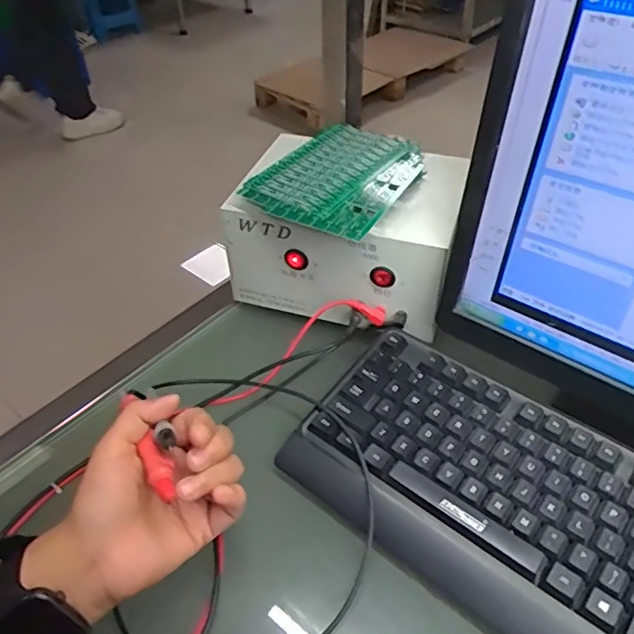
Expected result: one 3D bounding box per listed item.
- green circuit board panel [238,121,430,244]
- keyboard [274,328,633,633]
[{"bbox_3d":[0.023,-0.128,0.501,0.118,0.017,0.158,22,49,23],"label":"green circuit board panel"},{"bbox_3d":[0.185,0.153,0.367,0.430,0.033,0.150,29,51,28],"label":"keyboard"}]

